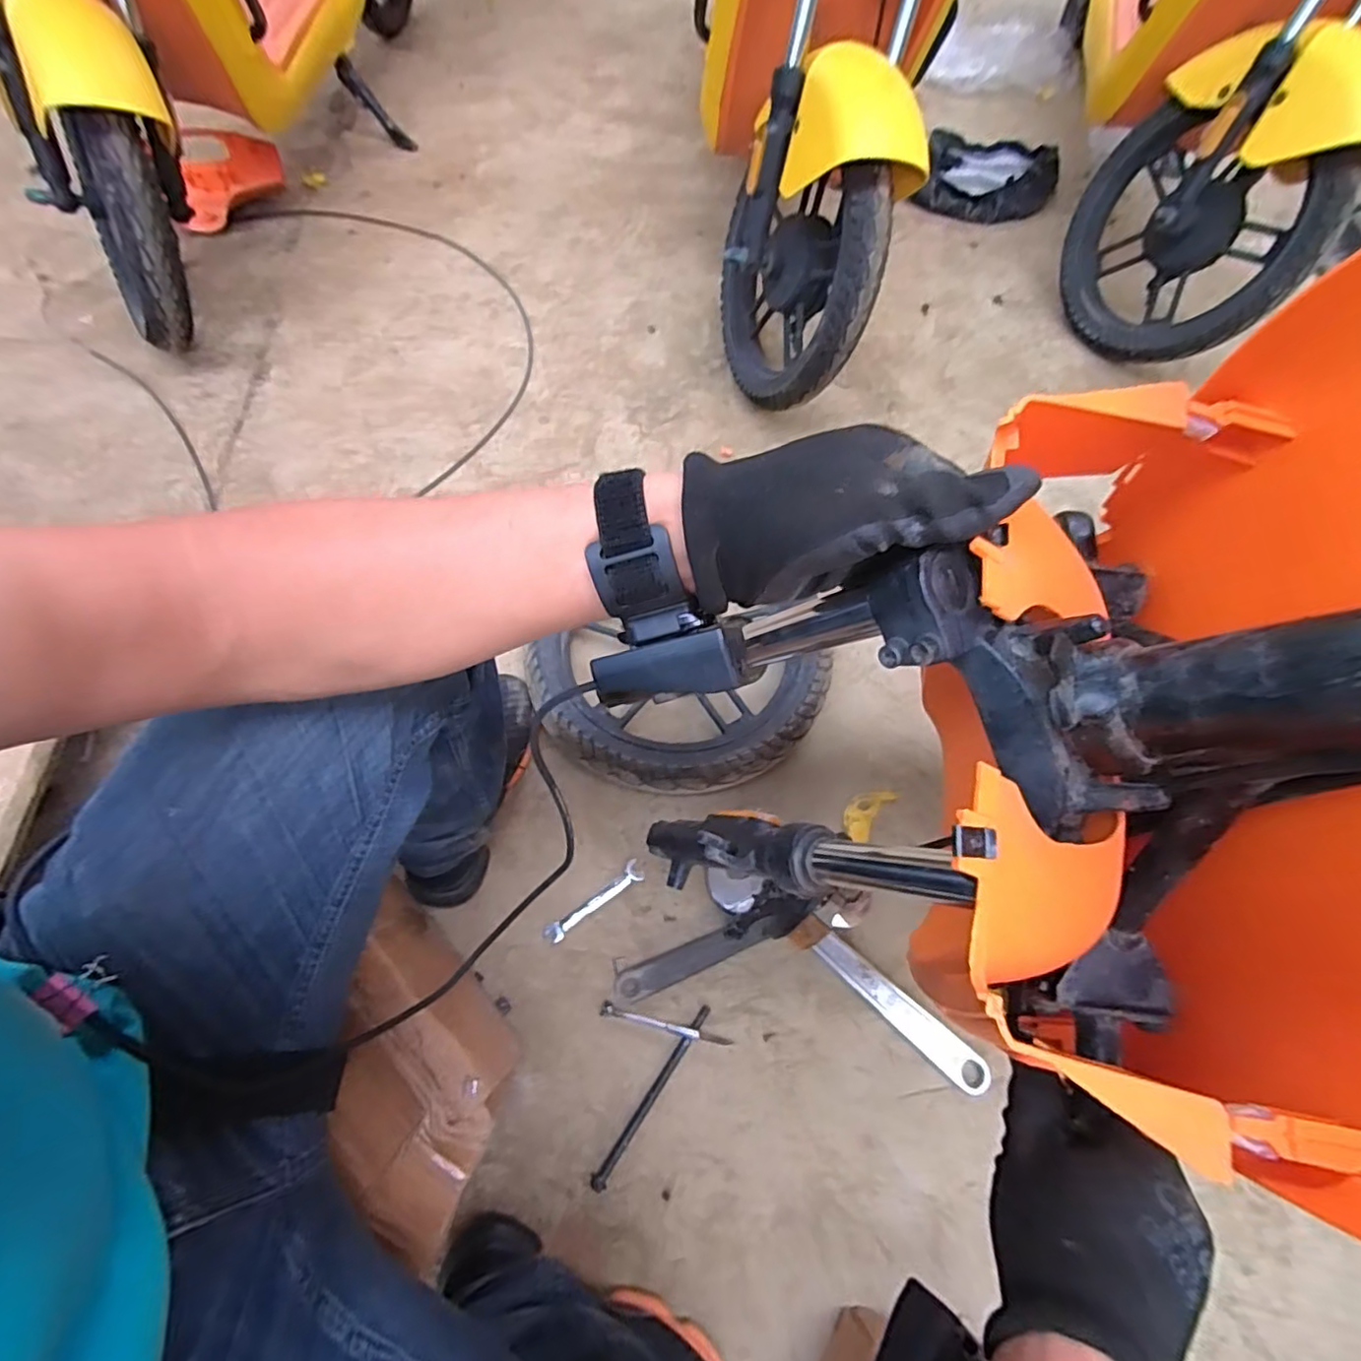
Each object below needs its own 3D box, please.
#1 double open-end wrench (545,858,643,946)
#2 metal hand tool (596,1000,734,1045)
[{"bbox_3d":[-0.100,0.256,0.724,0.125,0.006,0.023,-34,70,-16],"label":"double open-end wrench"},{"bbox_3d":[-0.015,0.360,0.657,0.139,0.012,0.014,12,65,4],"label":"metal hand tool"}]

